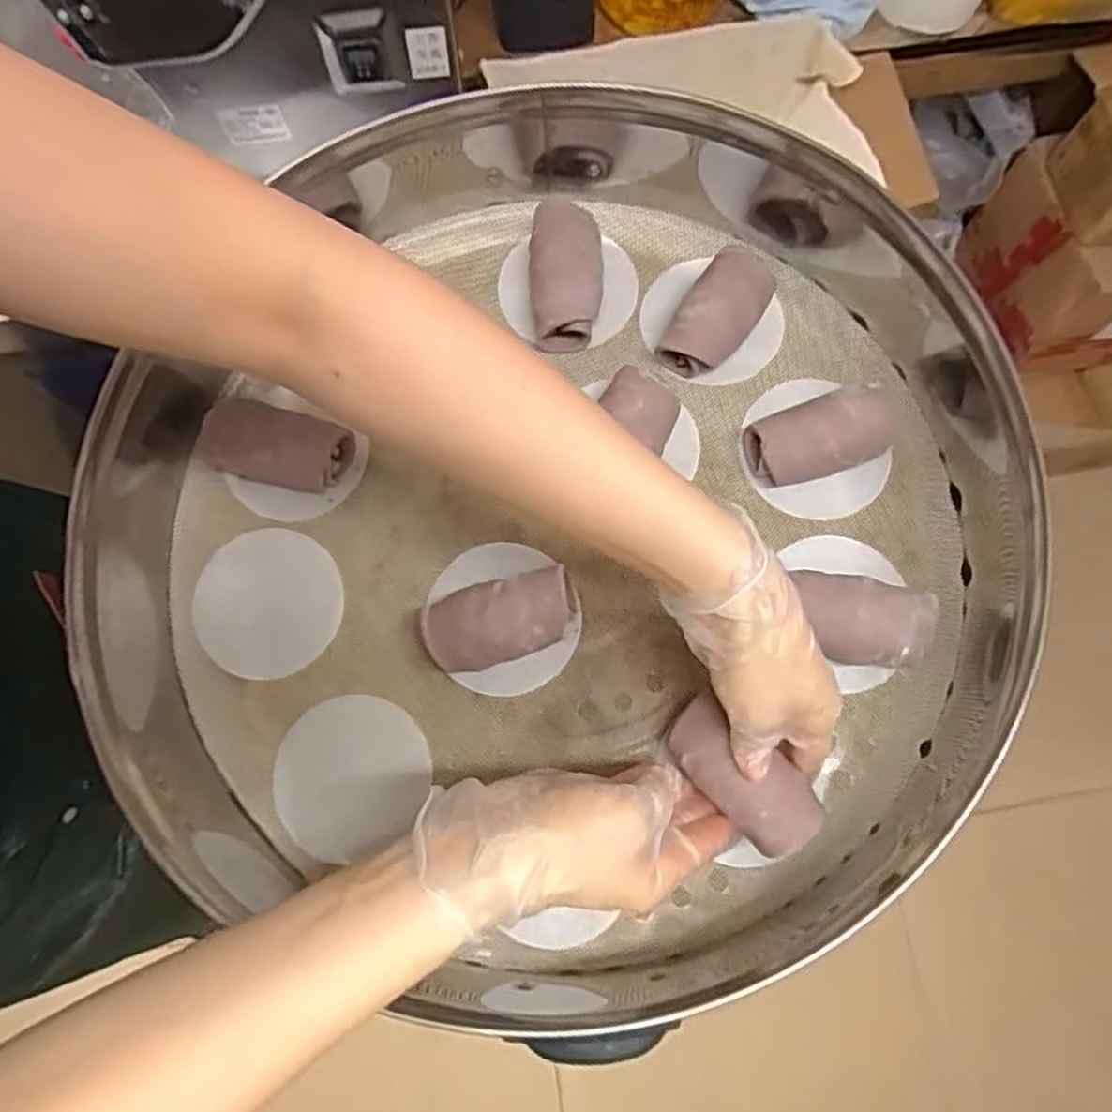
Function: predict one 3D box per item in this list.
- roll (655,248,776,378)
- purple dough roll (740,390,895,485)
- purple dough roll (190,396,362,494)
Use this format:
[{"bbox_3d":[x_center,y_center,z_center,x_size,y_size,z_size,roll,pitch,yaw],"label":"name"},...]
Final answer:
[{"bbox_3d":[0.109,-0.164,0.500,0.049,0.041,0.087,34,78,9],"label":"roll"},{"bbox_3d":[0.168,-0.076,0.476,0.087,0.034,0.041,-15,75,-4],"label":"purple dough roll"},{"bbox_3d":[-0.184,-0.074,0.490,0.095,0.038,0.047,12,75,4],"label":"purple dough roll"}]

